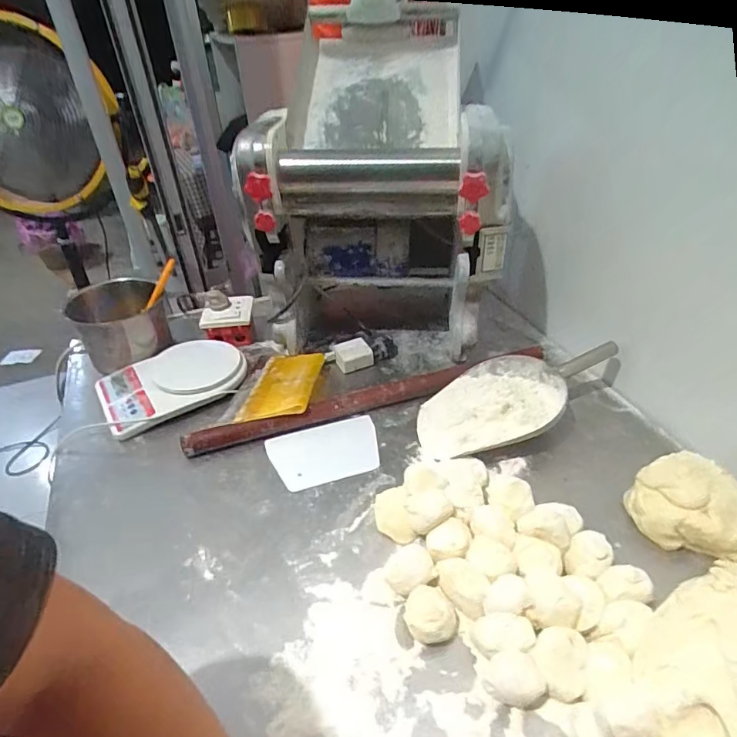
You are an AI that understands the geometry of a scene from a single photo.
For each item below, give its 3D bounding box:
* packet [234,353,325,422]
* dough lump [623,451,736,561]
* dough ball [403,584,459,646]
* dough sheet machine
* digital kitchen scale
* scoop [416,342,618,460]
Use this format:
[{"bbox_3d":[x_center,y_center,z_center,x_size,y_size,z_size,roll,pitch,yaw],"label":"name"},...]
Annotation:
[{"bbox_3d":[-0.128,0.019,0.741,0.098,0.022,0.168,3,38,6],"label":"packet"},{"bbox_3d":[0.363,0.151,0.541,0.129,0.066,0.094,13,40,18],"label":"dough lump"},{"bbox_3d":[0.061,0.239,0.476,0.051,0.036,0.047,-1,38,1],"label":"dough ball"},{"bbox_3d":[0.019,-0.250,0.802,0.353,0.441,0.347,1,37,5],"label":"dough sheet machine"},{"bbox_3d":[-0.306,0.023,0.774,0.214,0.034,0.152,-25,43,-26],"label":"digital kitchen scale"},{"bbox_3d":[0.211,0.041,0.689,0.299,0.071,0.143,-19,41,-20],"label":"scoop"}]

